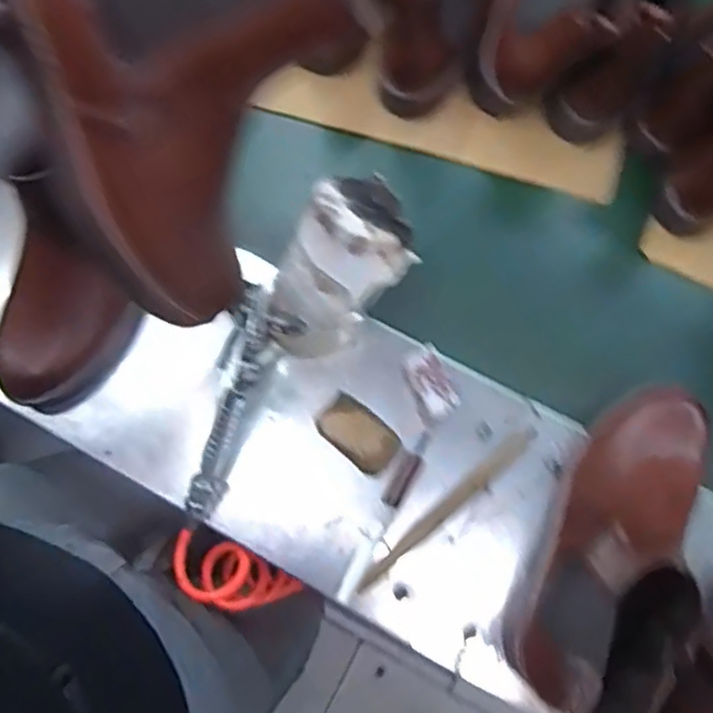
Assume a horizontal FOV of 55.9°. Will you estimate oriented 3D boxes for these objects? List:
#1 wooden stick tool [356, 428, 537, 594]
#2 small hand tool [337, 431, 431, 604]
[{"bbox_3d":[0.077,0.127,0.563,0.195,0.017,0.016,-40,80,-8],"label":"wooden stick tool"},{"bbox_3d":[0.023,0.133,0.564,0.017,0.014,0.152,29,79,7],"label":"small hand tool"}]

